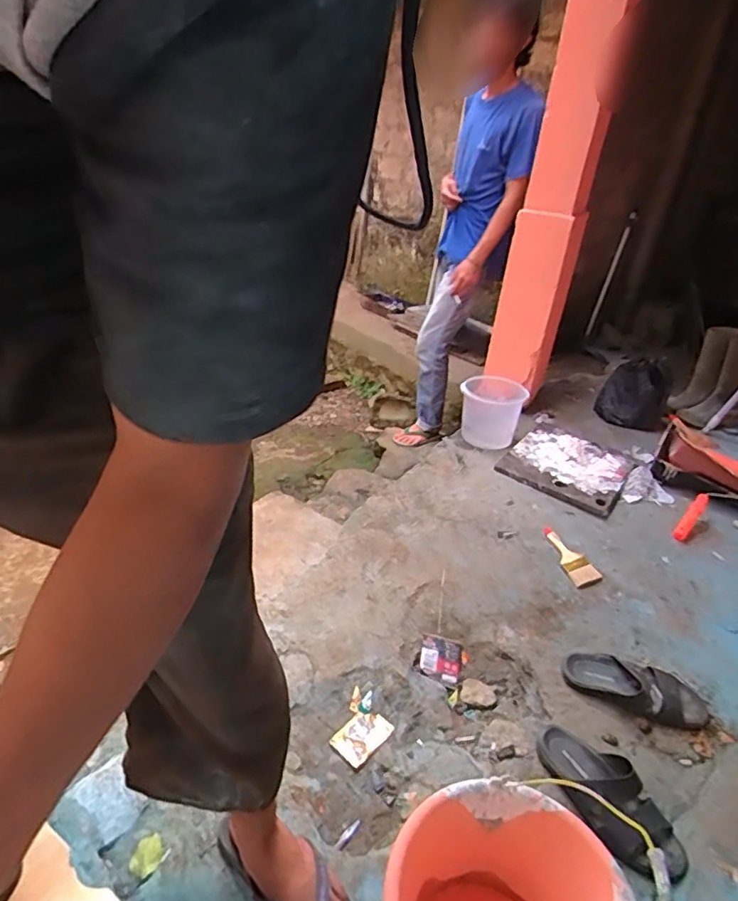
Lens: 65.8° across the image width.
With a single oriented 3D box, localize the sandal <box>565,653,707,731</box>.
[{"bbox_3d":[0.515,0.471,1.117,0.255,0.056,0.110,19,33,20],"label":"sandal"}]

